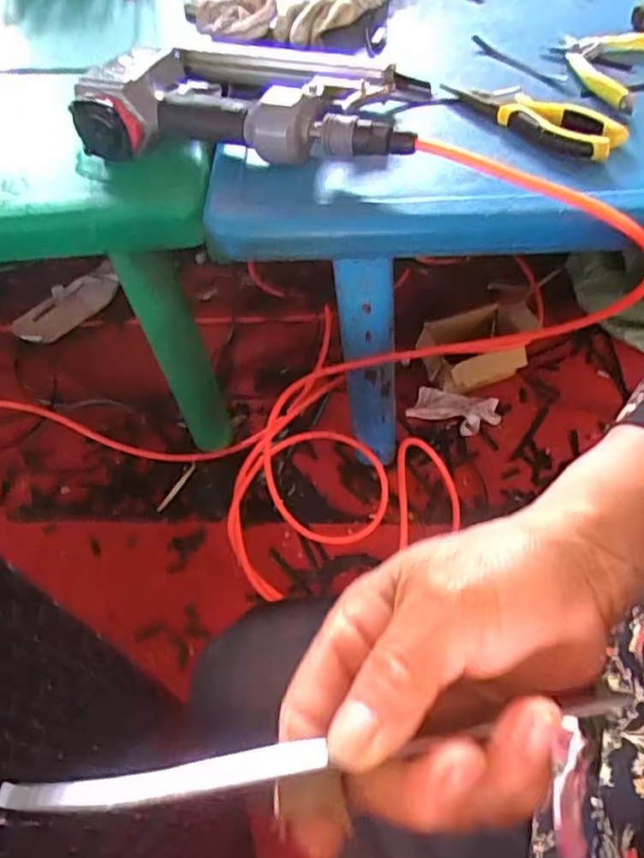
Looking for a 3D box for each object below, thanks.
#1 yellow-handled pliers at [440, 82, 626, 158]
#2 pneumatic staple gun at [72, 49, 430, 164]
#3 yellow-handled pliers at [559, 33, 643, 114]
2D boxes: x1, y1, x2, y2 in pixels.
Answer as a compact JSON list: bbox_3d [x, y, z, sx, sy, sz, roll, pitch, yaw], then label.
[{"bbox_3d":[0.177,-0.268,0.545,0.058,0.013,0.157,-32,56,-17],"label":"yellow-handled pliers"},{"bbox_3d":[-0.056,-0.286,0.561,0.274,0.060,0.136,8,54,13],"label":"pneumatic staple gun"},{"bbox_3d":[0.263,-0.330,0.576,0.123,0.013,0.103,-36,57,-19],"label":"yellow-handled pliers"}]

